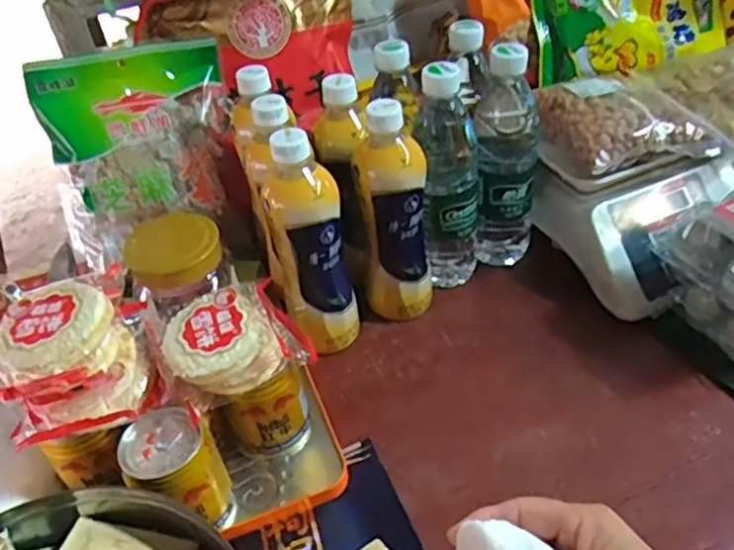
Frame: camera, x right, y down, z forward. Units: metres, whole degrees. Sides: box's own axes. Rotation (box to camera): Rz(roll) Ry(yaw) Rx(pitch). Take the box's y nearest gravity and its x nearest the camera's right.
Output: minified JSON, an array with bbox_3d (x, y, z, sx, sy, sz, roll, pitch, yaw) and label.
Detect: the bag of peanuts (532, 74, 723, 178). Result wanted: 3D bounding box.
[{"bbox_3d":[0.232,-0.140,0.619,0.137,0.050,0.127,-9,40,-4],"label":"bag of peanuts"}]

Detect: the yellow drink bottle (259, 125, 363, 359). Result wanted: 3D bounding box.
[{"bbox_3d":[-0.045,-0.024,0.562,0.059,0.193,0.053,19,46,26],"label":"yellow drink bottle"}]

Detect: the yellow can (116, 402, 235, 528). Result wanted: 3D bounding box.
[{"bbox_3d":[-0.133,0.138,0.478,0.057,0.081,0.055,-3,40,3],"label":"yellow can"}]

